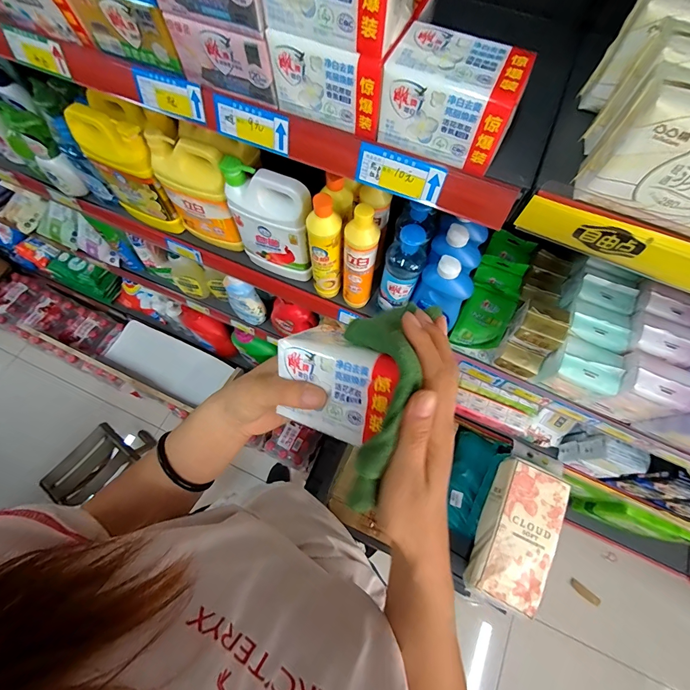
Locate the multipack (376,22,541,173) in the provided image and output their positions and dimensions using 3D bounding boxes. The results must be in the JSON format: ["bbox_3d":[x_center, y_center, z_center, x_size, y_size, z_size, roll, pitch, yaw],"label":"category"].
[{"bbox_3d":[0.092,-0.214,0.299,0.106,0.064,0.065,22,70,7],"label":"multipack"}]

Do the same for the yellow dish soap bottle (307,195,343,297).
[{"bbox_3d":[-0.034,-0.156,0.577,0.052,0.221,0.047,-4,69,-3],"label":"yellow dish soap bottle"}]

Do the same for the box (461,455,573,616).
[{"bbox_3d":[0.424,0.462,0.842,0.148,0.096,0.328,24,70,8],"label":"box"}]

